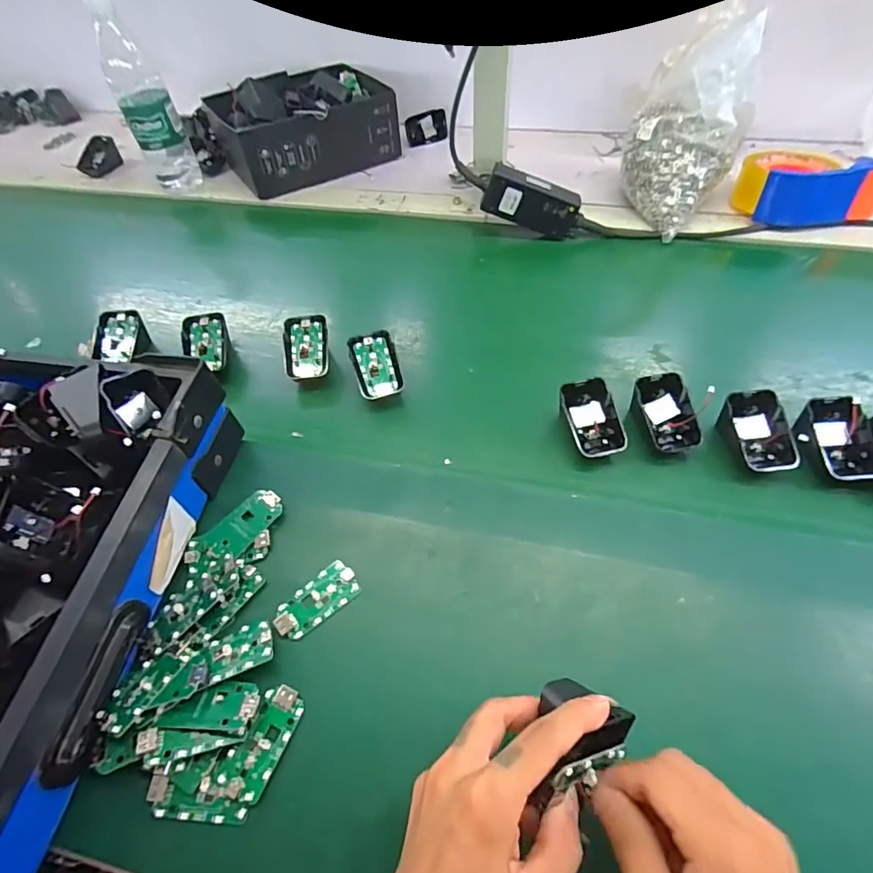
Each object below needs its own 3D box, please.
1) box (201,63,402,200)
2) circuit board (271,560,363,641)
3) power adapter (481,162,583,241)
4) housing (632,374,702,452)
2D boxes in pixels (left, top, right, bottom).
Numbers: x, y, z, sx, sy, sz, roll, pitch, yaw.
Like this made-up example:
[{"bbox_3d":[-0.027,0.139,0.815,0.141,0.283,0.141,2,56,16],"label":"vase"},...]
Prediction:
[{"bbox_3d":[-0.196,-0.470,0.745,0.237,0.092,0.180,-28,57,-14],"label":"box"},{"bbox_3d":[-0.089,0.122,0.364,0.063,0.004,0.032,-36,59,-19],"label":"circuit board"},{"bbox_3d":[0.118,-0.282,0.595,0.119,0.055,0.025,16,53,-12],"label":"power adapter"},{"bbox_3d":[0.199,-0.016,0.433,0.049,0.044,0.063,-10,54,-2],"label":"housing"}]

